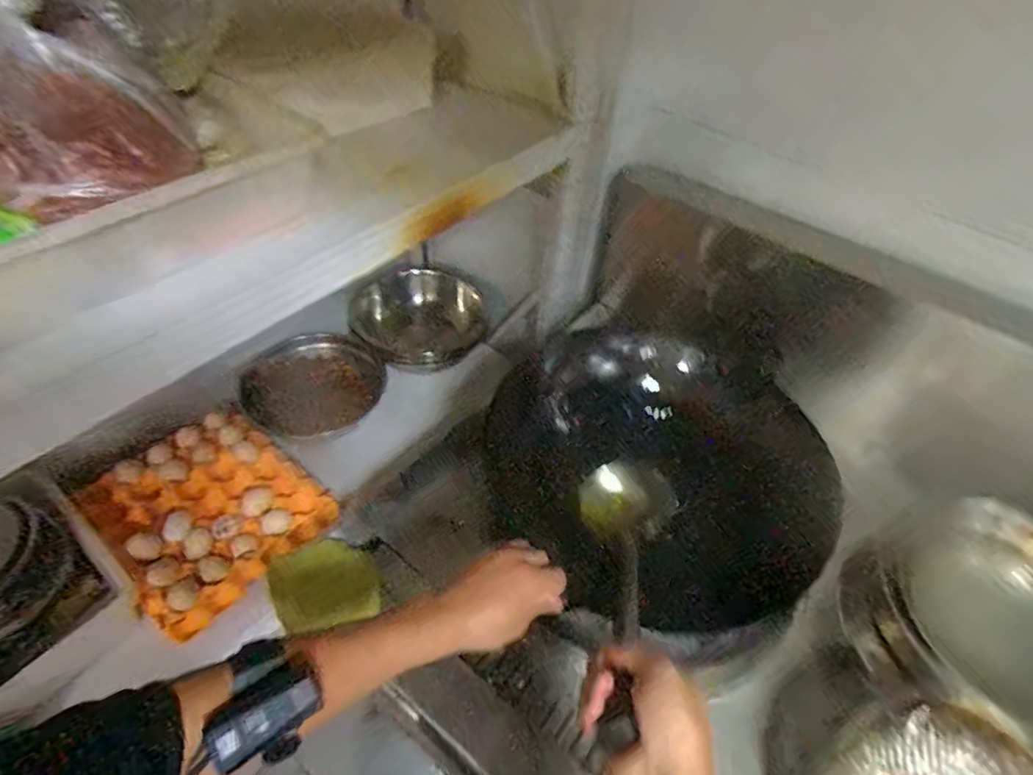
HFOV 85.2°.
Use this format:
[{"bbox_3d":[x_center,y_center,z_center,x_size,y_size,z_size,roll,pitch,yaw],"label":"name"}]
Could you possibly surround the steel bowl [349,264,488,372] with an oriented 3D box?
[{"bbox_3d":[-0.187,-0.134,1.077,0.204,0.108,0.194,3,46,-3],"label":"steel bowl"}]

